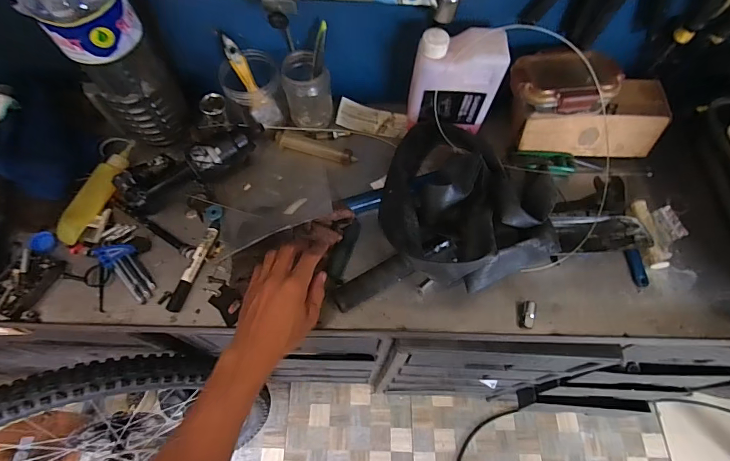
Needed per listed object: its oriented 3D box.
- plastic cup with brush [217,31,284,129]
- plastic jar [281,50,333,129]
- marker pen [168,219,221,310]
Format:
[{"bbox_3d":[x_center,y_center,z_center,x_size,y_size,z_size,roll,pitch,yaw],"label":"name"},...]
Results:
[{"bbox_3d":[-0.180,-0.228,0.631,0.085,0.119,0.086,0,63,-1],"label":"plastic cup with brush"},{"bbox_3d":[-0.092,-0.228,0.645,0.073,0.117,0.072,0,63,-1],"label":"plastic jar"},{"bbox_3d":[-0.245,0.049,0.570,0.018,0.013,0.140,17,67,5],"label":"marker pen"}]

